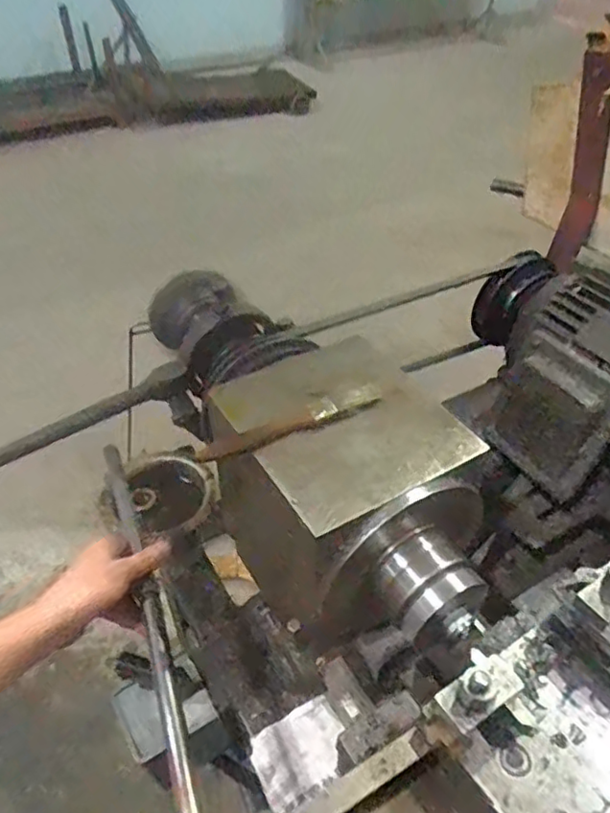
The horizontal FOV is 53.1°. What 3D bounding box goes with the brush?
[{"bbox_3d":[-0.009,0.012,0.471,0.150,0.015,0.020,-21,46,-23],"label":"brush"}]

